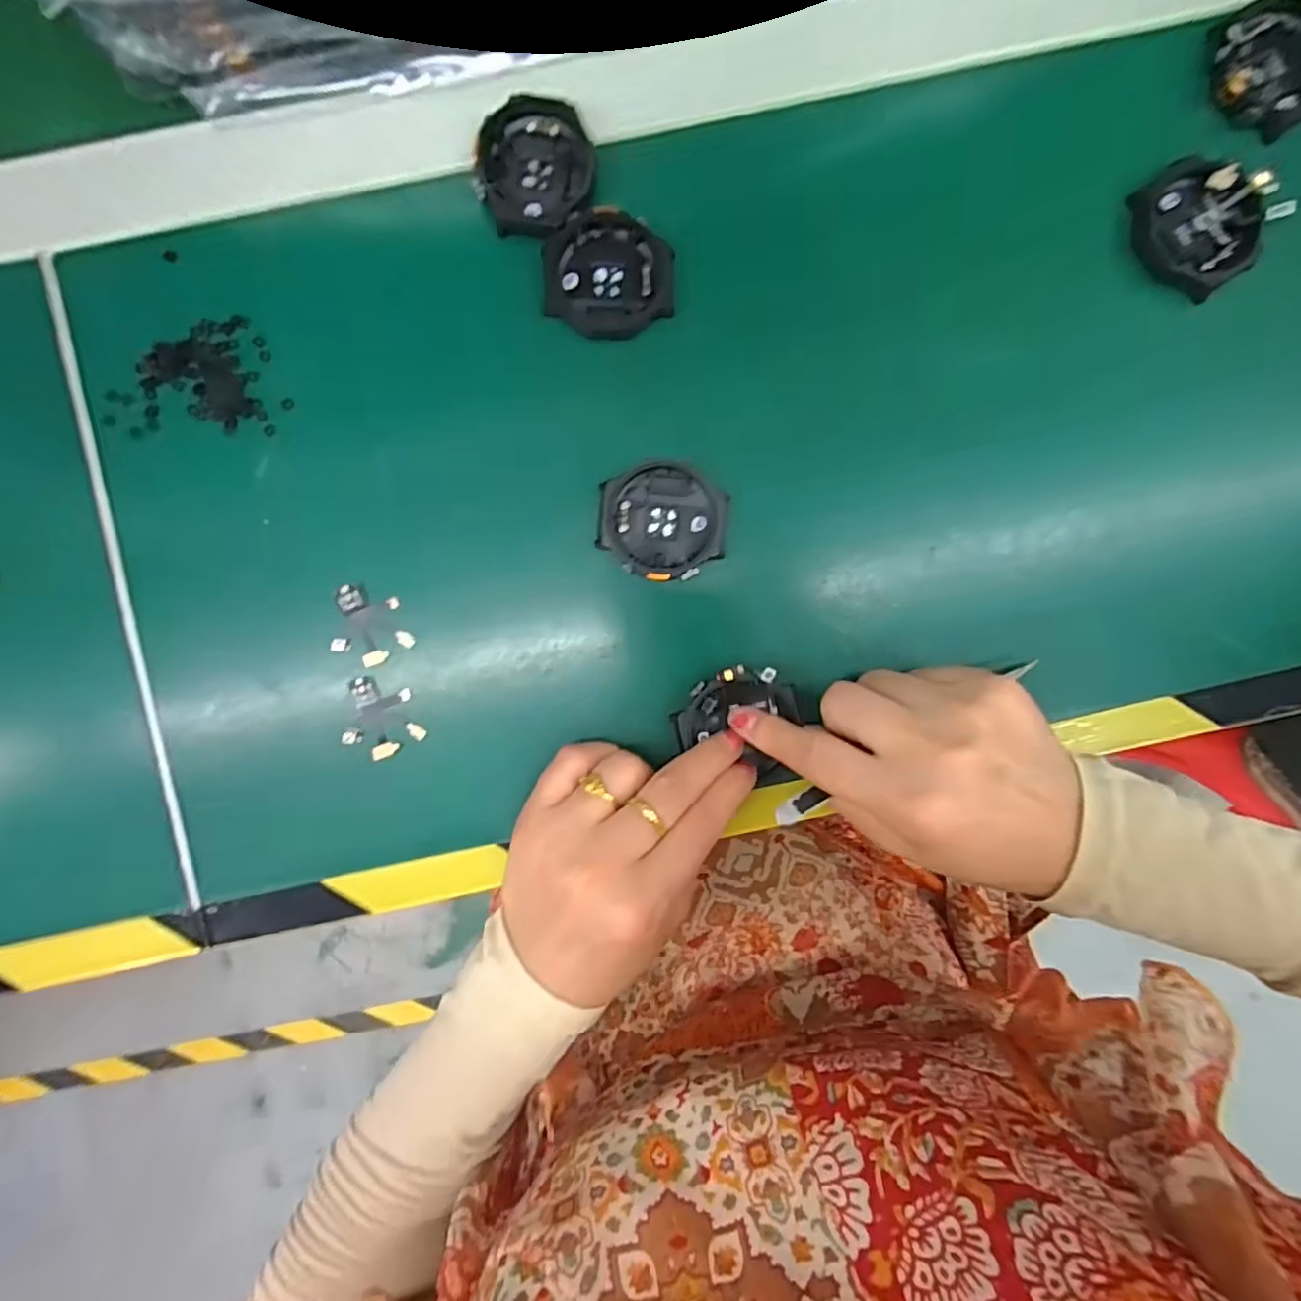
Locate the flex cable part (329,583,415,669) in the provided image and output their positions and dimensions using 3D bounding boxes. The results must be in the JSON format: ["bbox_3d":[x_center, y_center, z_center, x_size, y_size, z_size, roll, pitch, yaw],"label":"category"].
[{"bbox_3d":[-0.118,-0.010,0.258,0.032,0.004,0.032,7,92,0],"label":"flex cable part"}]

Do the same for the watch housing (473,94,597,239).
[{"bbox_3d":[-0.047,-0.202,0.252,0.047,0.009,0.052,5,92,0],"label":"watch housing"}]

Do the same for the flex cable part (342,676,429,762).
[{"bbox_3d":[-0.113,0.030,0.259,0.033,0.004,0.033,8,92,0],"label":"flex cable part"}]

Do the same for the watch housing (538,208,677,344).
[{"bbox_3d":[-0.018,-0.157,0.254,0.054,0.006,0.050,1,92,0],"label":"watch housing"}]

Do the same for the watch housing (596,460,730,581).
[{"bbox_3d":[0.005,-0.055,0.257,0.052,0.011,0.049,4,92,0],"label":"watch housing"}]

